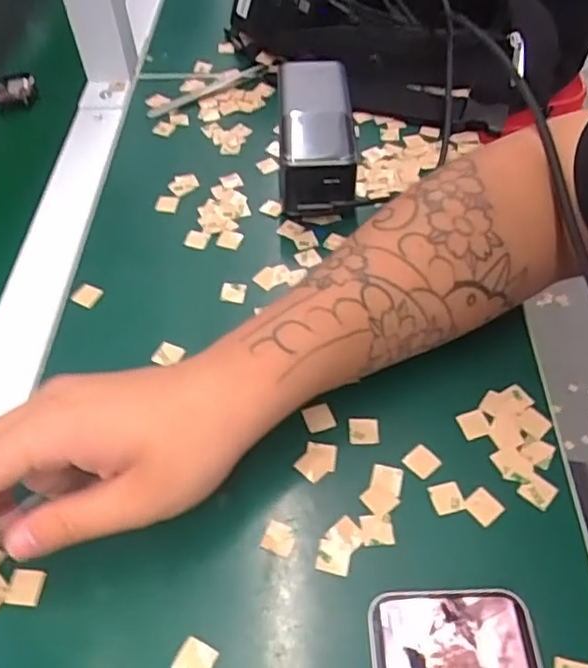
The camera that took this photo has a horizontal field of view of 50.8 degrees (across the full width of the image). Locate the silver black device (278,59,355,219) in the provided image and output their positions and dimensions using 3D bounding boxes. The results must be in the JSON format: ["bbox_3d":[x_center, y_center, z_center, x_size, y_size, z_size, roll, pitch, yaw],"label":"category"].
[{"bbox_3d":[0.017,-0.149,0.463,0.056,0.060,0.141,-3,51,0],"label":"silver black device"}]

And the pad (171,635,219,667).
[{"bbox_3d":[-0.044,0.143,0.273,0.017,0.004,0.015,21,55,18],"label":"pad"}]

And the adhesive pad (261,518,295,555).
[{"bbox_3d":[-0.007,0.100,0.306,0.015,0.004,0.015,15,54,14],"label":"adhesive pad"}]

